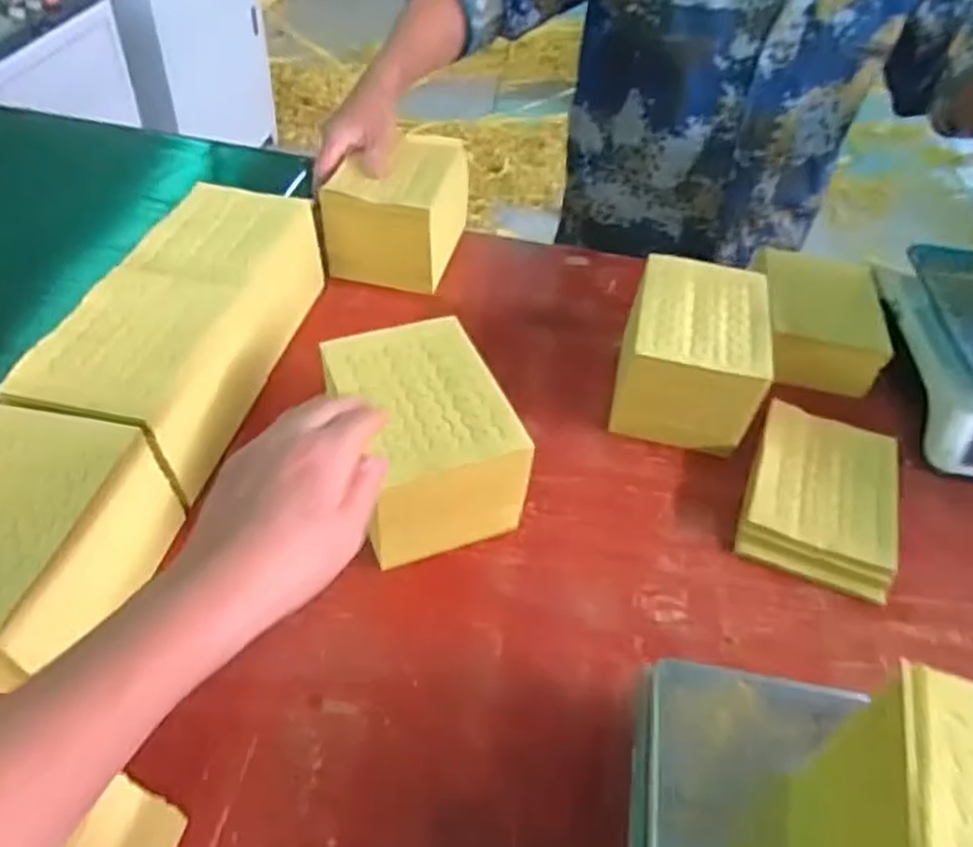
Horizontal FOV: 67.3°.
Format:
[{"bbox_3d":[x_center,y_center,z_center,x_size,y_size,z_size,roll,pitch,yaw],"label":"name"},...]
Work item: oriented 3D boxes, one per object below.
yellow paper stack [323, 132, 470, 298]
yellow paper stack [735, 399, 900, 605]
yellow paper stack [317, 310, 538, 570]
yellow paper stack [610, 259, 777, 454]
[{"bbox_3d":[-0.098,-0.248,0.829,0.125,0.132,0.155,11,46,5],"label":"yellow paper stack"},{"bbox_3d":[0.293,0.062,0.640,0.118,0.030,0.175,20,48,13],"label":"yellow paper stack"},{"bbox_3d":[-0.052,0.016,0.587,0.116,0.107,0.169,-14,49,-18],"label":"yellow paper stack"},{"bbox_3d":[0.192,-0.065,0.699,0.120,0.104,0.164,13,46,7],"label":"yellow paper stack"}]

